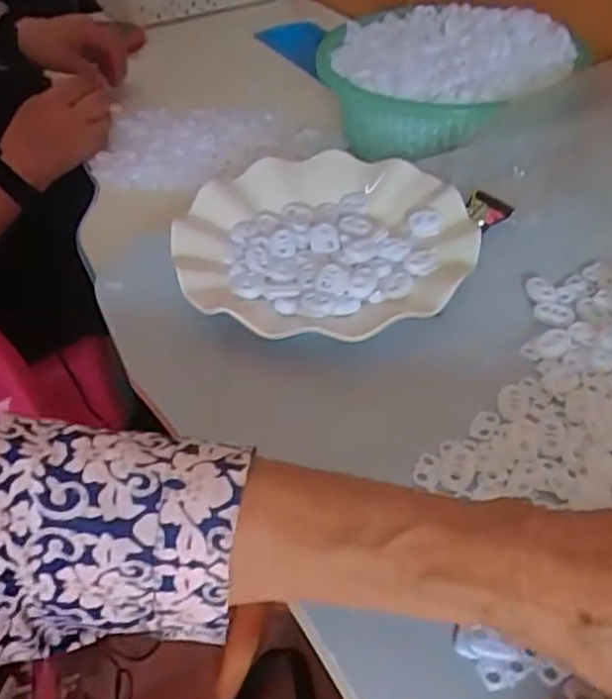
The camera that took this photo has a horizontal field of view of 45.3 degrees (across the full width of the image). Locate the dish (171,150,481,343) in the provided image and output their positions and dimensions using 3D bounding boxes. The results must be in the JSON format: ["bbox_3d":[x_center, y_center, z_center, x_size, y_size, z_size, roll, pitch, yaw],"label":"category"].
[{"bbox_3d":[0.011,-0.064,0.451,0.172,0.027,0.176,-3,43,3],"label":"dish"}]

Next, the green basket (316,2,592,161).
[{"bbox_3d":[0.114,-0.237,0.641,0.218,0.065,0.175,18,48,23],"label":"green basket"}]

